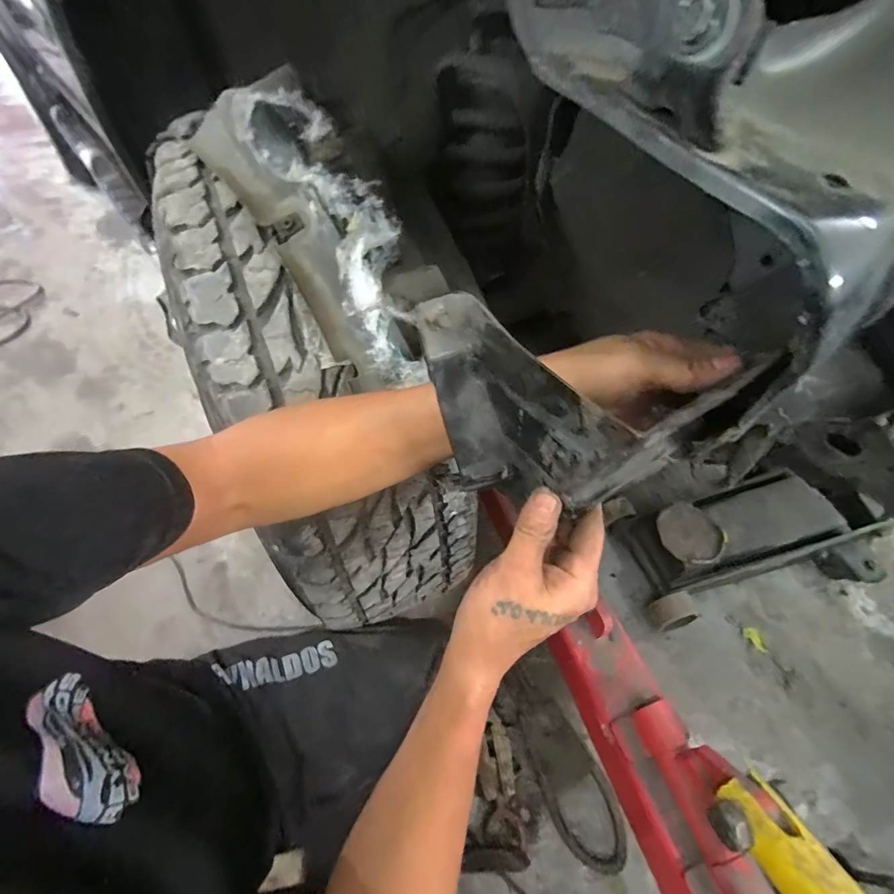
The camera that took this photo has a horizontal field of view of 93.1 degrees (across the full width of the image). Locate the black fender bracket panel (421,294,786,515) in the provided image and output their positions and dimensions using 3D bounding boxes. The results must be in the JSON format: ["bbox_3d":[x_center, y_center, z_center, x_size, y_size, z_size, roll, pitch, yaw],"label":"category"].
[{"bbox_3d":[0.090,-0.032,0.266,0.184,0.124,0.102,-26,56,-22],"label":"black fender bracket panel"}]

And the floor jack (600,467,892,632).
[{"bbox_3d":[0.636,0.194,0.916,0.536,0.157,0.269,-7,51,-9],"label":"floor jack"}]

